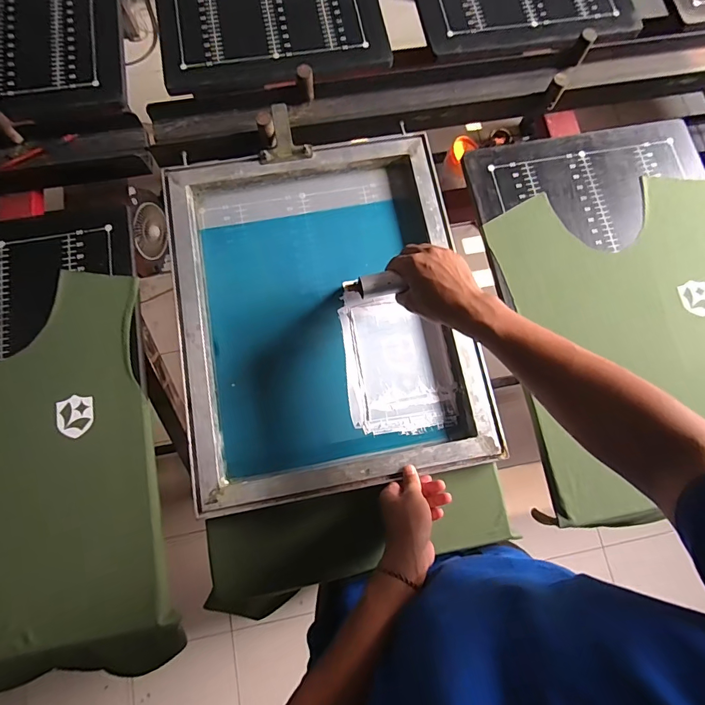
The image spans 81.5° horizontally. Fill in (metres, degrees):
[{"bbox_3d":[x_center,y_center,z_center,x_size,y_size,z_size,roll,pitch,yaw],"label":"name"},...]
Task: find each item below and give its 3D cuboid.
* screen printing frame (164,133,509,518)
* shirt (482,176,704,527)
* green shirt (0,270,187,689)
[{"bbox_3d":[-0.040,-0.064,0.611,0.410,0.052,0.506,-10,76,-4],"label":"screen printing frame"},{"bbox_3d":[0.447,-0.027,0.626,0.403,0.041,0.503,-10,76,-4],"label":"shirt"},{"bbox_3d":[-0.468,0.182,0.582,0.392,0.132,0.518,-11,77,-5],"label":"green shirt"}]

